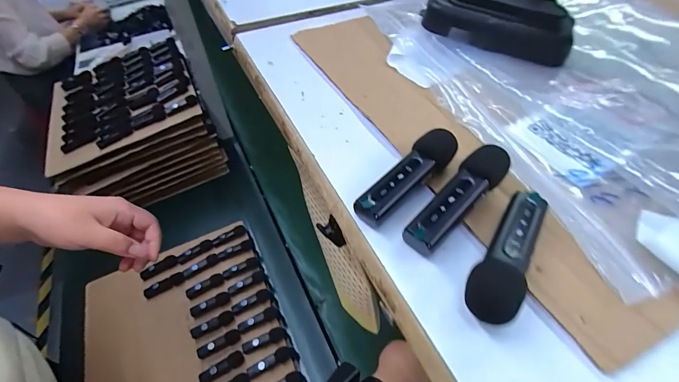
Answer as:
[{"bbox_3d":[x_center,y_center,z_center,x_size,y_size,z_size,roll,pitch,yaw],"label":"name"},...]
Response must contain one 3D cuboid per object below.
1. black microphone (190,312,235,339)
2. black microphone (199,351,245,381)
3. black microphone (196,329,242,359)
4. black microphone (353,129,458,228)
[{"bbox_3d":[-0.206,0.214,0.559,0.068,0.011,0.021,-18,51,-13],"label":"black microphone"},{"bbox_3d":[-0.176,0.262,0.516,0.068,0.011,0.022,-23,52,-17],"label":"black microphone"},{"bbox_3d":[-0.187,0.238,0.538,0.068,0.011,0.020,-23,52,-17],"label":"black microphone"},{"bbox_3d":[0.034,-0.008,0.169,0.063,0.019,0.014,-35,57,-25],"label":"black microphone"}]

